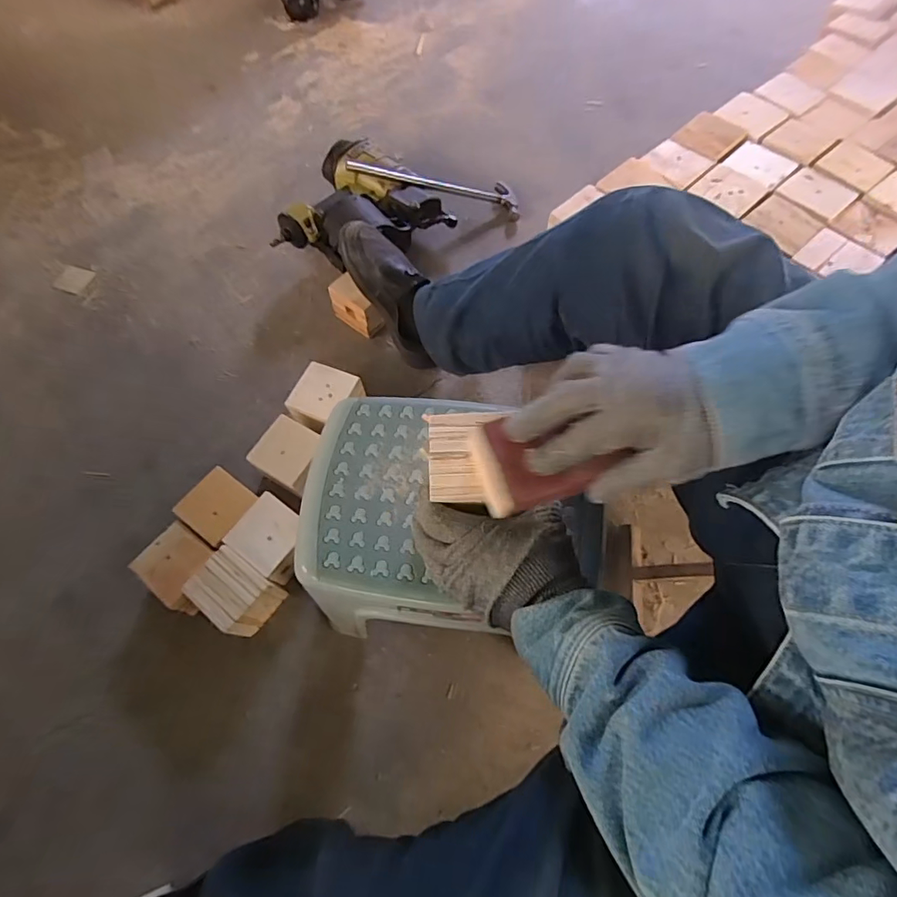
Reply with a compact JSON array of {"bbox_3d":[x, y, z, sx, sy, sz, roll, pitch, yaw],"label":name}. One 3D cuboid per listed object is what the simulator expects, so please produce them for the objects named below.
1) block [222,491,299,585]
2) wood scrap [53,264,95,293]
[{"bbox_3d":[-0.265,0.137,0.755,0.100,0.075,0.096,32,70,14],"label":"block"},{"bbox_3d":[-0.817,-0.370,1.072,0.076,0.009,0.071,12,67,6],"label":"wood scrap"}]

